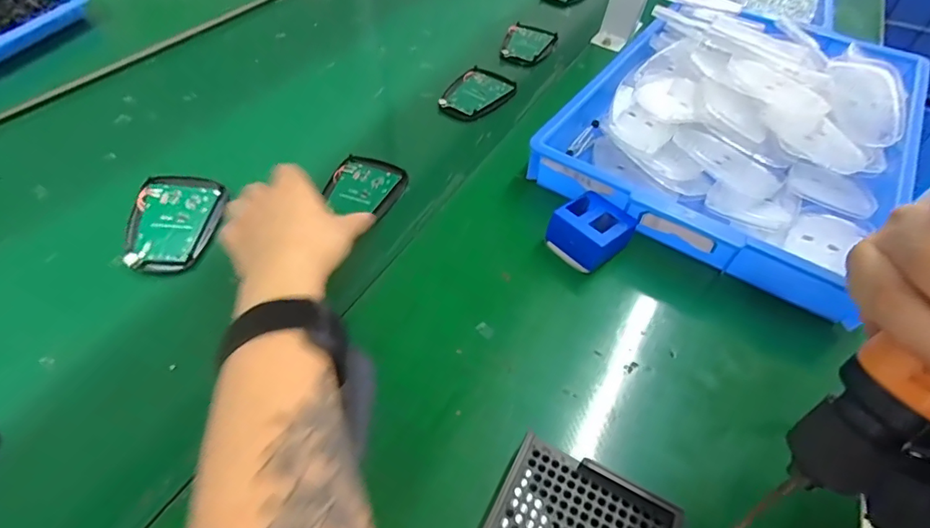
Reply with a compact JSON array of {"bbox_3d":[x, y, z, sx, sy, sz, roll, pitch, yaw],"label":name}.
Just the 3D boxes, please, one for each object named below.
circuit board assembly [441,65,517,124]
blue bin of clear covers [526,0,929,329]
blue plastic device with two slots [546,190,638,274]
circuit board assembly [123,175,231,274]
[{"bbox_3d":[0.014,-0.194,0.543,0.063,0.008,0.096,30,54,19],"label":"circuit board assembly"},{"bbox_3d":[0.293,-0.165,0.495,0.287,0.070,0.452,30,54,19],"label":"blue bin of clear covers"},{"bbox_3d":[0.105,-0.026,0.392,0.059,0.032,0.057,-33,60,-27],"label":"blue plastic device with two slots"},{"bbox_3d":[-0.235,-0.035,0.388,0.062,0.014,0.096,3,50,-2],"label":"circuit board assembly"}]

